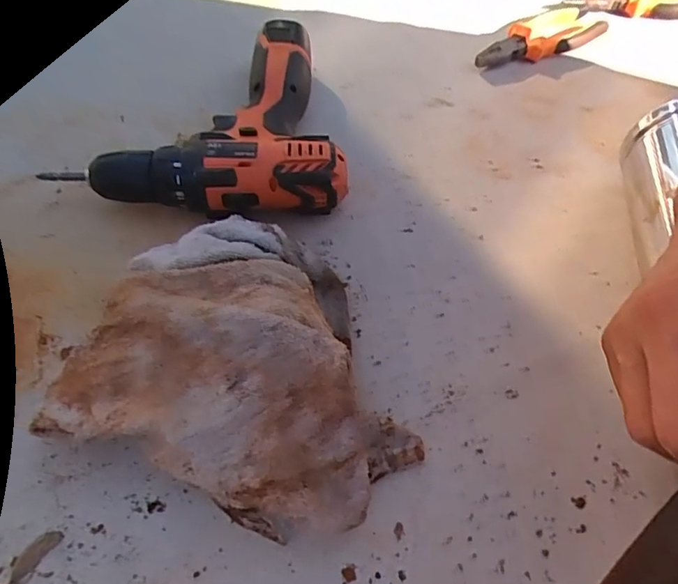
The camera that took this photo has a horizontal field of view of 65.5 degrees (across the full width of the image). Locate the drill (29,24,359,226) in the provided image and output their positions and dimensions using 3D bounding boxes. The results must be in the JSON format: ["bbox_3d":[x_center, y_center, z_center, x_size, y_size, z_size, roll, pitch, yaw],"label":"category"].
[{"bbox_3d":[-0.106,-0.144,0.434,0.217,0.053,0.199,-2,58,-3],"label":"drill"}]

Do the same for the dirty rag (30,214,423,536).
[{"bbox_3d":[-0.050,0.035,0.320,0.213,0.060,0.176,19,59,10],"label":"dirty rag"}]

